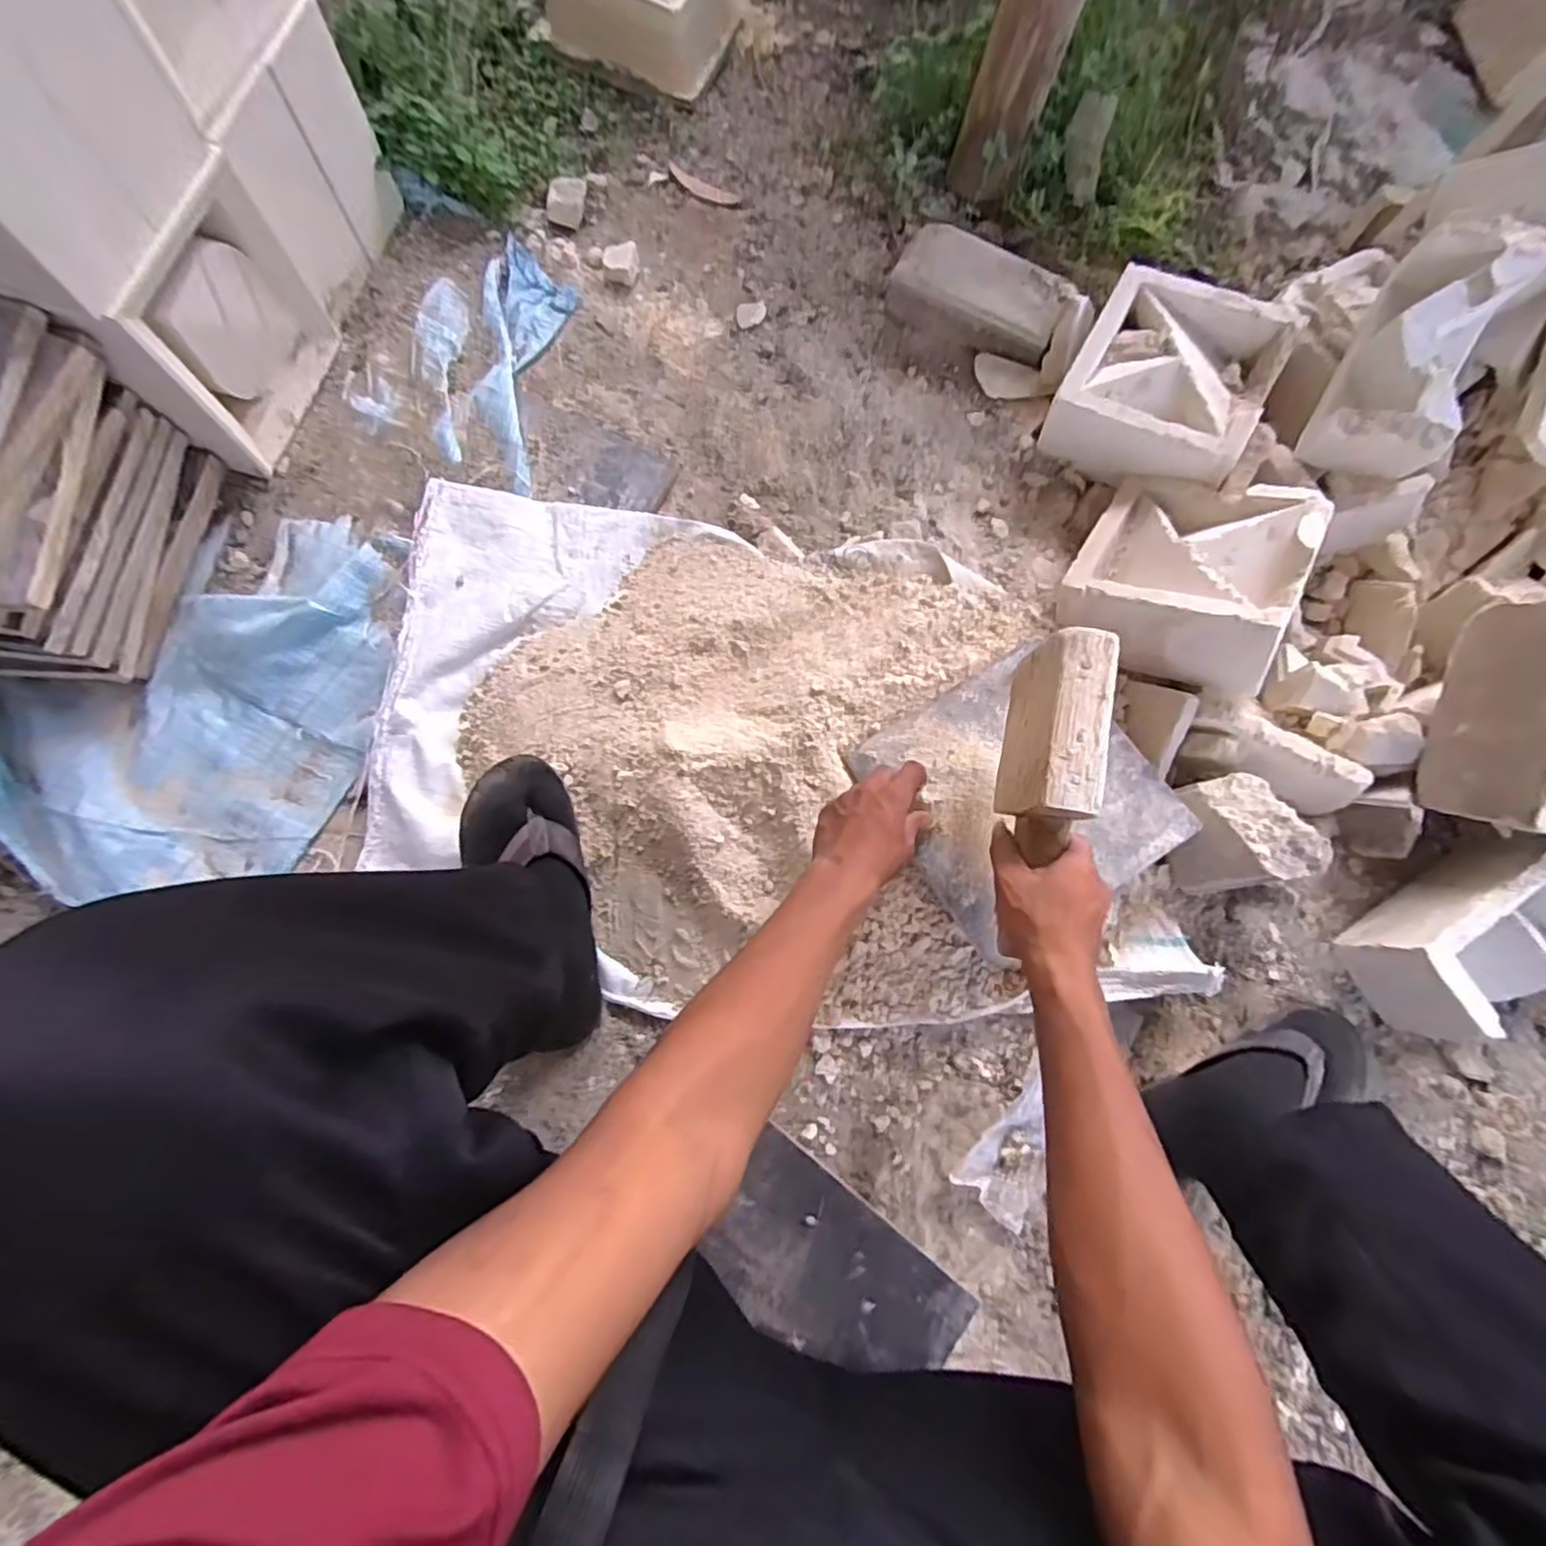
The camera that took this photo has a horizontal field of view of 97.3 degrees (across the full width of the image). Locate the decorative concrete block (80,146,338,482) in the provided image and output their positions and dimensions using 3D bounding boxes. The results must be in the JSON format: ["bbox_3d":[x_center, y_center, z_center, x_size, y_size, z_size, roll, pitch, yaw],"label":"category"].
[{"bbox_3d":[-0.575,-0.464,0.710,0.074,0.207,0.219,14,78,2],"label":"decorative concrete block"}]

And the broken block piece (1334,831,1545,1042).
[{"bbox_3d":[0.695,0.156,0.656,0.216,0.093,0.113,-33,80,-7],"label":"broken block piece"}]

